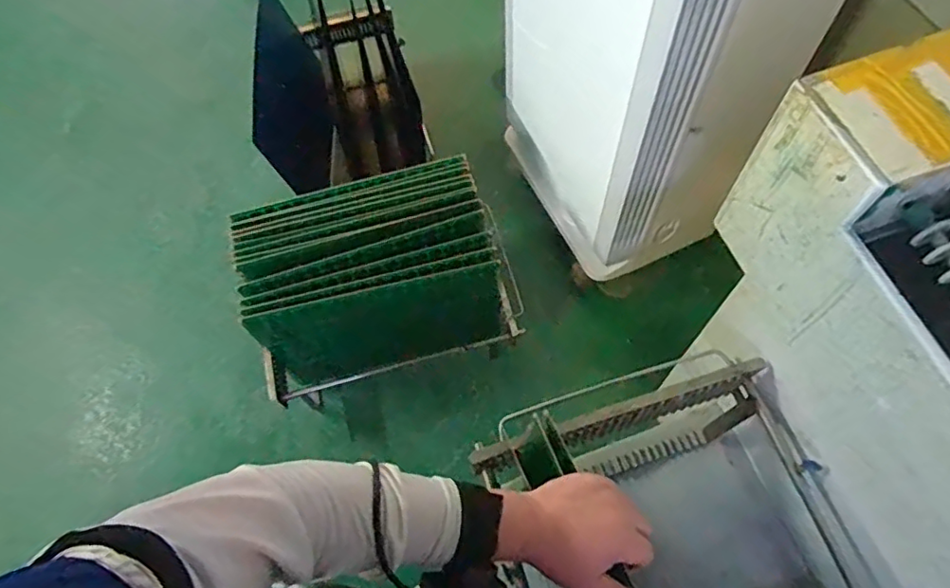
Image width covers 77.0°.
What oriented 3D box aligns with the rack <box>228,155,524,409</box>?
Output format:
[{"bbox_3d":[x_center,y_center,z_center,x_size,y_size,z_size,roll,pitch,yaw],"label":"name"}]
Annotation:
[{"bbox_3d":[-0.226,-0.023,1.471,0.613,0.358,0.379,-14,65,-4],"label":"rack"}]

